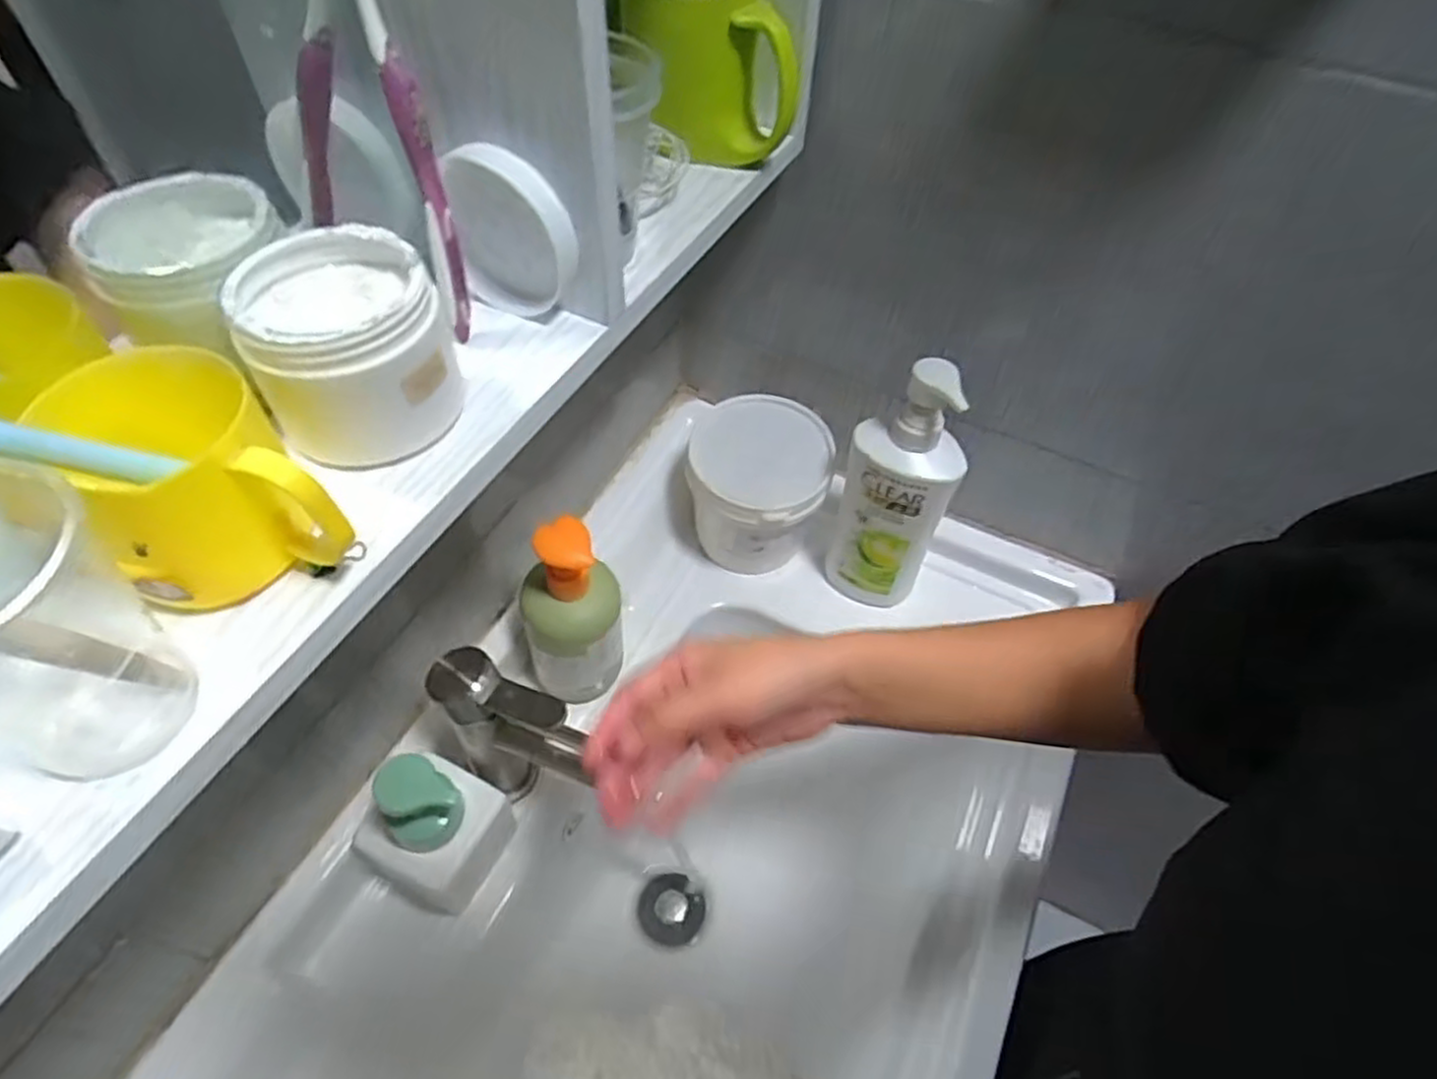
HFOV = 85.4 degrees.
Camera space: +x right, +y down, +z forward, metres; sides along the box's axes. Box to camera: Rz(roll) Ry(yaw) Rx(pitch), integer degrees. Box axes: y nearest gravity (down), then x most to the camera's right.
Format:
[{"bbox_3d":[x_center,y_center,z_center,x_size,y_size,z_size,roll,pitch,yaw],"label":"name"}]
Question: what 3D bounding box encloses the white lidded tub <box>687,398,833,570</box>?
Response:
[{"bbox_3d":[0.035,-0.039,0.714,0.118,0.128,0.122,1,53,-2],"label":"white lidded tub"}]

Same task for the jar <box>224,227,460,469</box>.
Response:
[{"bbox_3d":[-0.151,-0.076,0.325,0.075,0.067,0.081,1,53,-2],"label":"jar"}]

